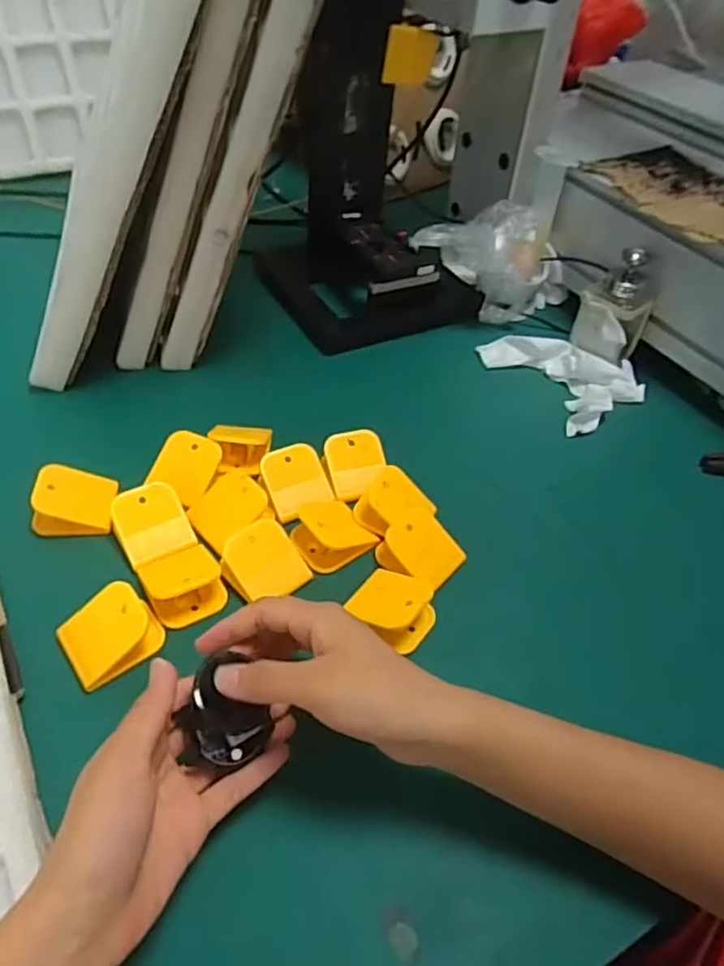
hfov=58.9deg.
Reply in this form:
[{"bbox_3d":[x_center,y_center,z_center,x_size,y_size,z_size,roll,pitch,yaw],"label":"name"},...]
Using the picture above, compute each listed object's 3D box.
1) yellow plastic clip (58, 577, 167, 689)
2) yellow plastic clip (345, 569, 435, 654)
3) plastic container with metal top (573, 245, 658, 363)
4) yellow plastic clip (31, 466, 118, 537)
[{"bbox_3d":[-0.158,0.094,0.404,0.055,0.026,0.050,-28,56,-28],"label":"yellow plastic clip"},{"bbox_3d":[0.023,0.083,0.438,0.054,0.025,0.045,31,51,21],"label":"yellow plastic clip"},{"bbox_3d":[0.251,-0.173,0.636,0.065,0.105,0.058,29,51,20],"label":"plastic container with metal top"},{"bbox_3d":[-0.210,0.012,0.476,0.057,0.032,0.048,4,47,-2],"label":"yellow plastic clip"}]

